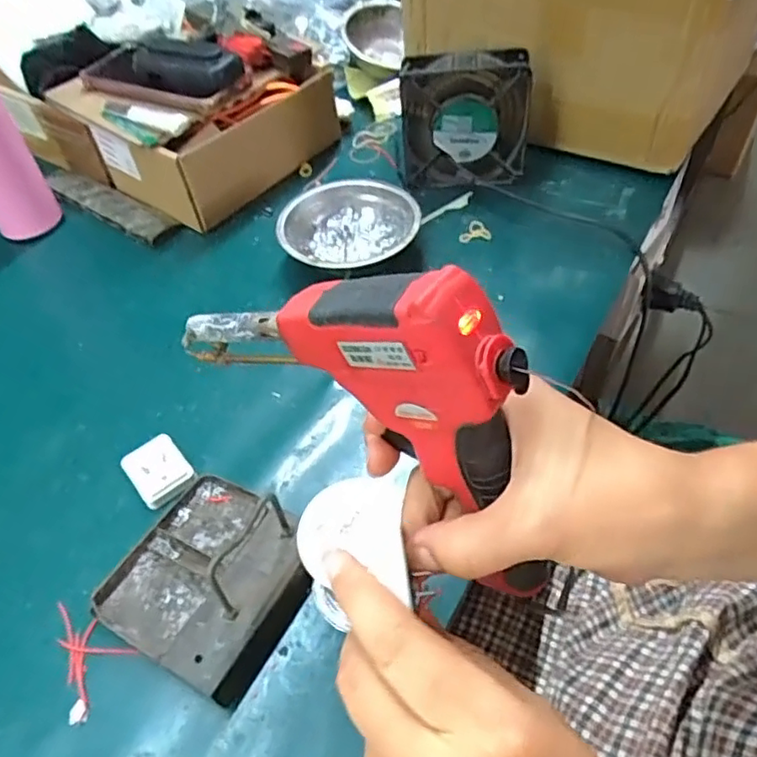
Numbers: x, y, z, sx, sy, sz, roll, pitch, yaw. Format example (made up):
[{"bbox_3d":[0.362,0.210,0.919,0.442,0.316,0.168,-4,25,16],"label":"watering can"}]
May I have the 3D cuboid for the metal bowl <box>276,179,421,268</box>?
[{"bbox_3d":[-0.027,-0.136,0.588,0.125,0.043,0.125,-2,50,3],"label":"metal bowl"}]

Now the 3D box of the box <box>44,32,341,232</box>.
[{"bbox_3d":[-0.188,-0.286,0.666,0.202,0.128,0.209,30,59,26],"label":"box"}]

